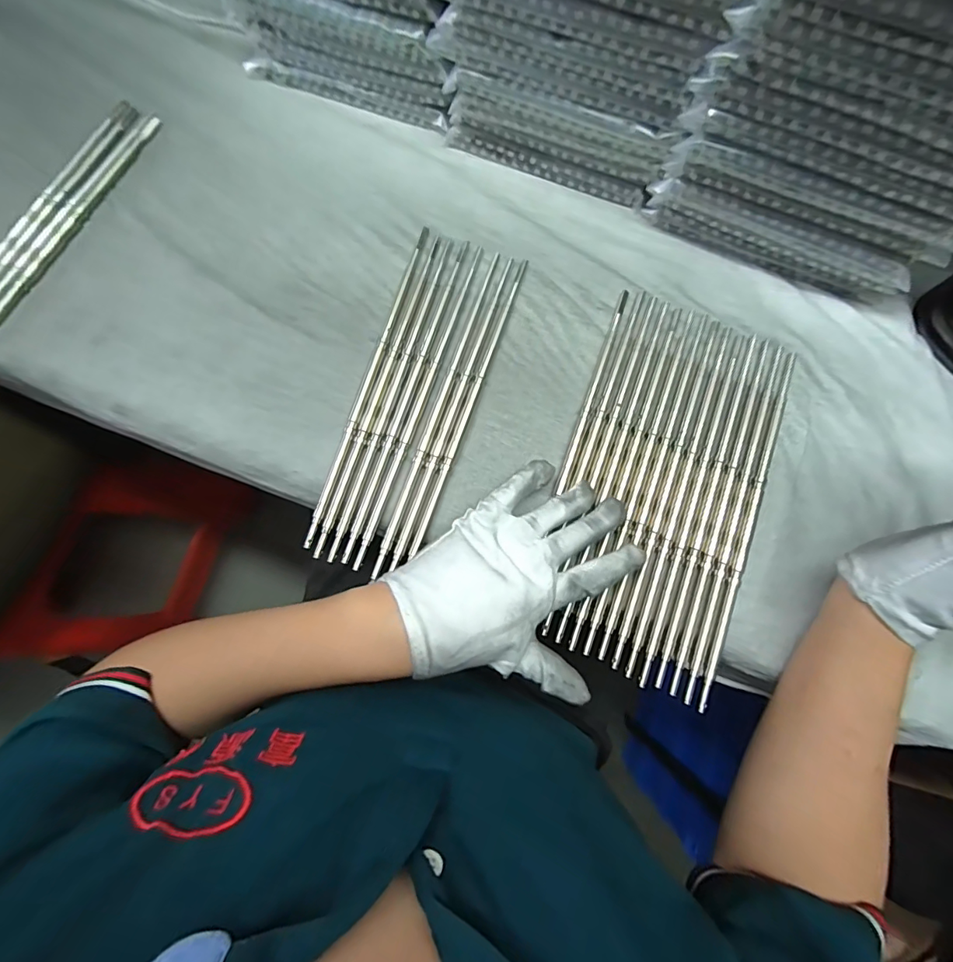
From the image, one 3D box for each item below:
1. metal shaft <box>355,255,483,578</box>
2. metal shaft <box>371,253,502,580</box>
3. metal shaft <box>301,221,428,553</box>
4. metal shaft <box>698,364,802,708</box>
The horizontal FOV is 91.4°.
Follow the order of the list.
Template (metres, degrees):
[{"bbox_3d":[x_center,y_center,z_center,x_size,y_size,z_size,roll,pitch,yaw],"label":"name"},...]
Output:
[{"bbox_3d":[-0.039,-0.062,0.342,0.007,0.008,0.259,18,79,4],"label":"metal shaft"},{"bbox_3d":[-0.026,-0.056,0.339,0.007,0.004,0.258,19,79,4],"label":"metal shaft"},{"bbox_3d":[-0.078,-0.078,0.343,0.008,0.005,0.260,16,79,4],"label":"metal shaft"},{"bbox_3d":[0.190,0.025,0.321,0.010,0.005,0.260,21,79,5],"label":"metal shaft"}]

